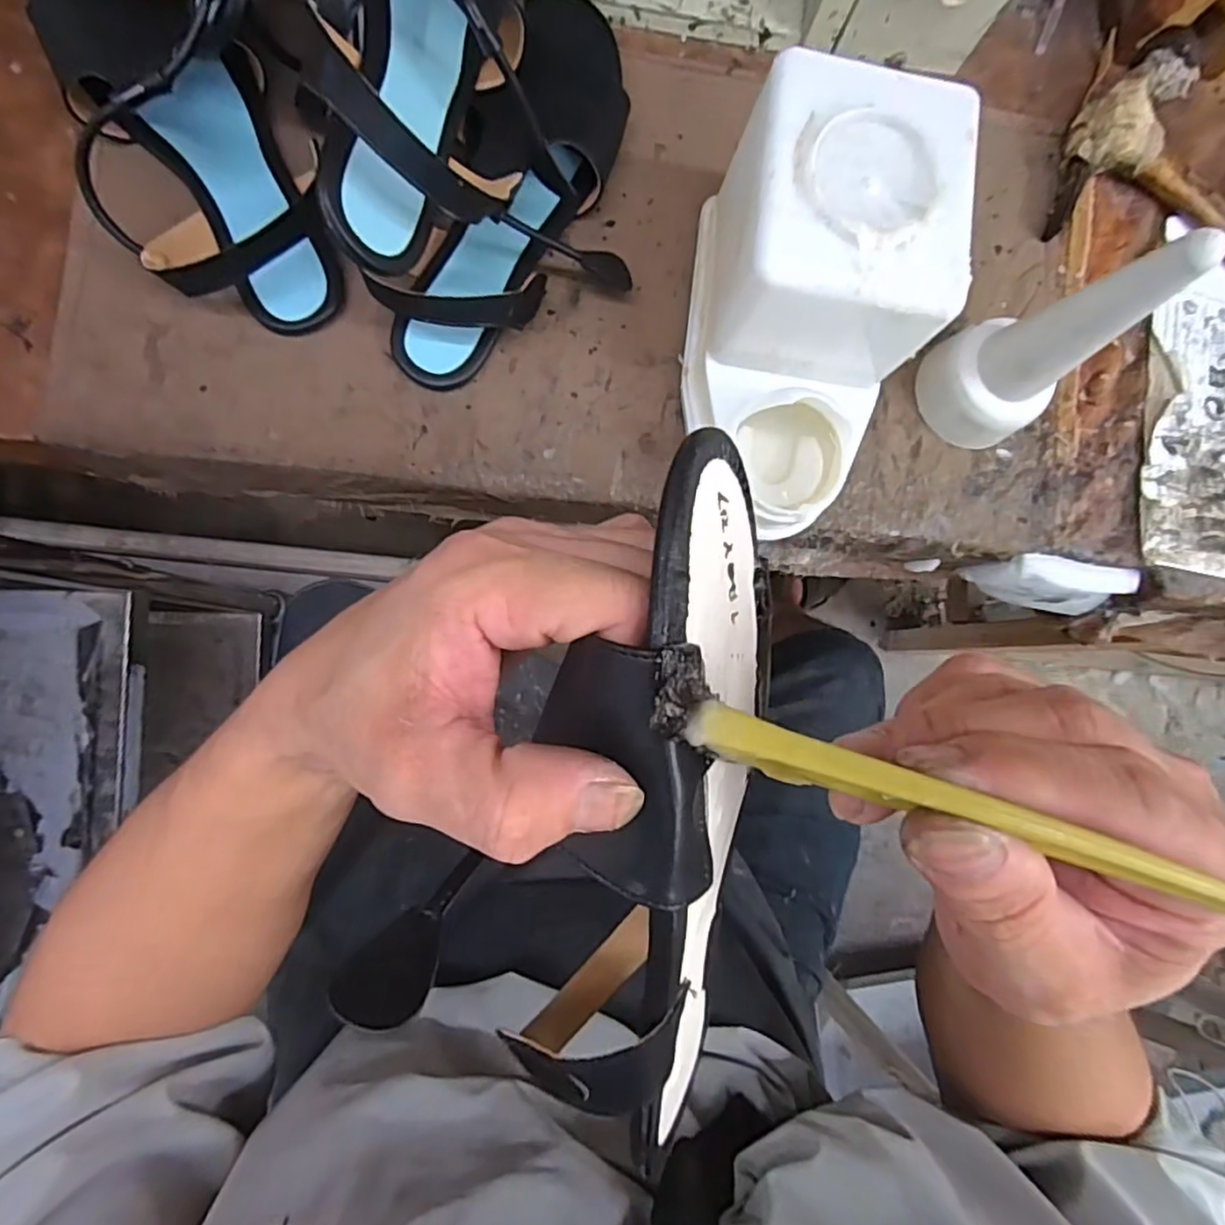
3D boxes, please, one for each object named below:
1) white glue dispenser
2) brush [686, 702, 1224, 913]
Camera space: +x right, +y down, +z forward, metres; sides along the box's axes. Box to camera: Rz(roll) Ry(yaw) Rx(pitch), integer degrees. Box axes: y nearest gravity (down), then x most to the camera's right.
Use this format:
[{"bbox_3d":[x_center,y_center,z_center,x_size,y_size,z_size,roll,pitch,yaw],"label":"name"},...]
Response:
[{"bbox_3d":[0.102,-0.147,0.337,0.108,0.118,0.202,6,88,-6],"label":"white glue dispenser"},{"bbox_3d":[0.076,0.041,0.124,0.125,0.006,0.010,17,86,11],"label":"brush"}]

